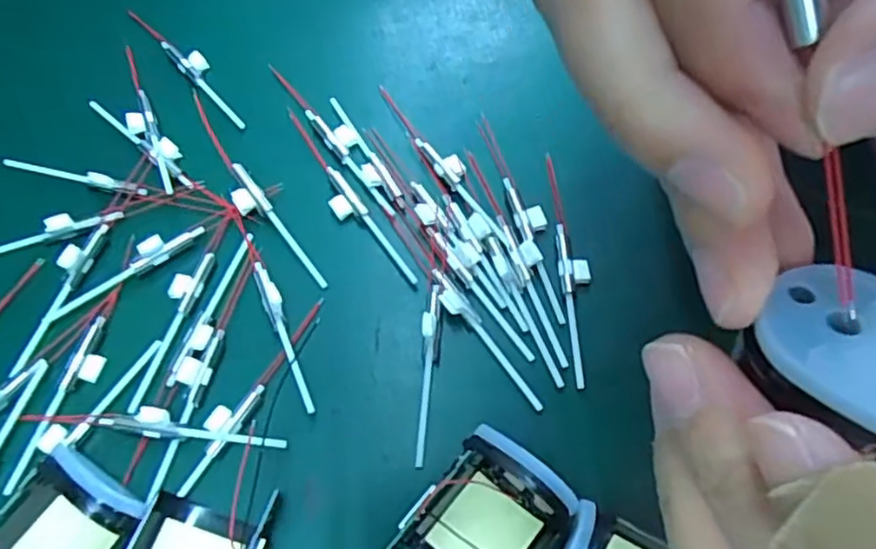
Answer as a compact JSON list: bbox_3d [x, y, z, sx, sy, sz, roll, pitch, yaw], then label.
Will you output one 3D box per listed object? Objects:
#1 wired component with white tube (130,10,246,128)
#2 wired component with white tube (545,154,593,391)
[{"bbox_3d":[-0.104,-0.089,0.282,0.011,0.006,0.079,-38,68,-16],"label":"wired component with white tube"},{"bbox_3d":[0.047,-0.005,0.236,0.011,0.004,0.090,-4,63,0],"label":"wired component with white tube"}]

